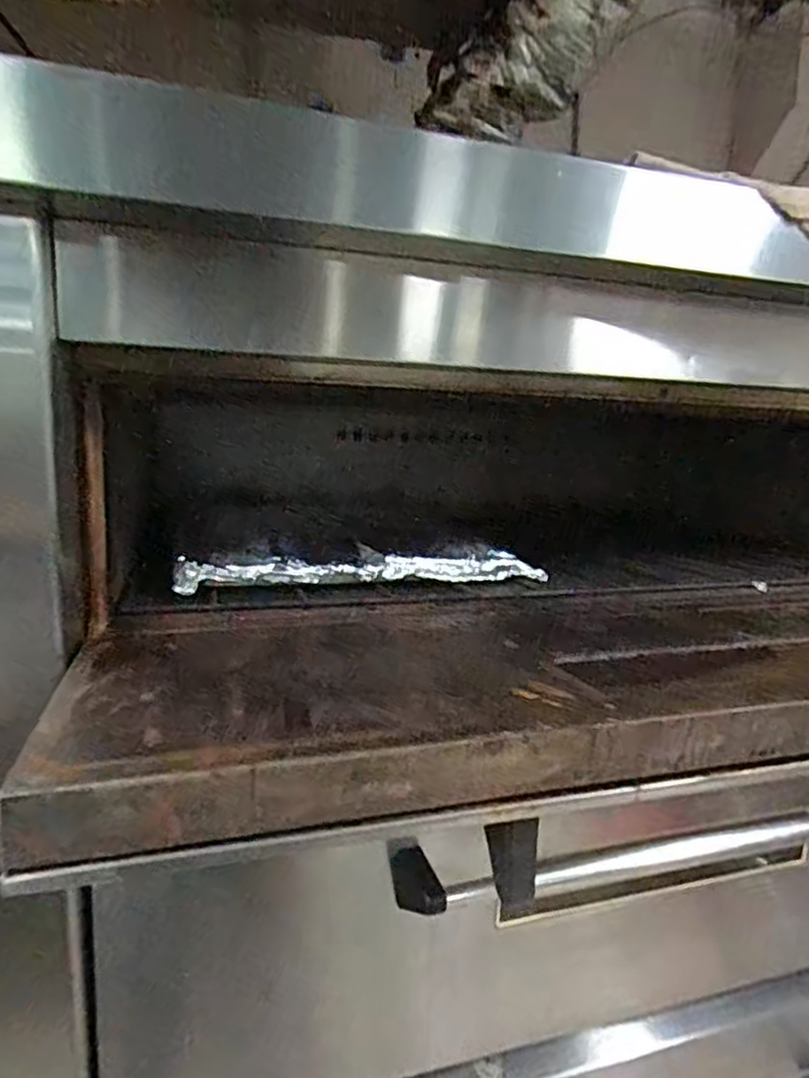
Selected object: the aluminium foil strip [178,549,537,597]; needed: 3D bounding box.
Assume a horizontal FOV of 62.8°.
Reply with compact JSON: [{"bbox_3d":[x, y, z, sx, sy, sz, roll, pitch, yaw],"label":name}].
[{"bbox_3d":[-0.036,0.037,0.862,0.496,0.047,0.062,-2,8,-19],"label":"aluminium foil strip"}]

